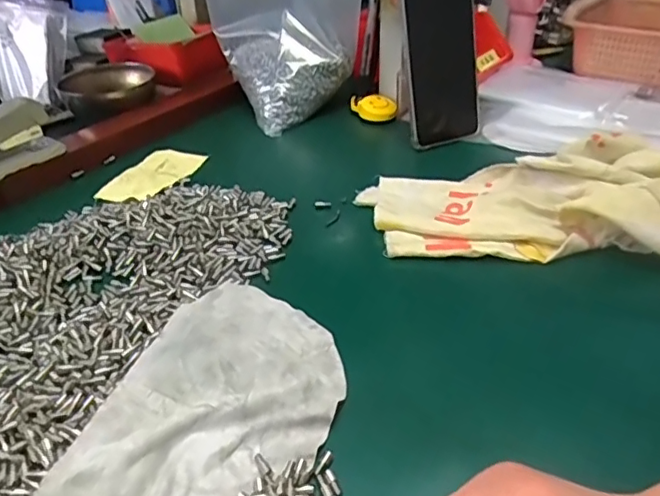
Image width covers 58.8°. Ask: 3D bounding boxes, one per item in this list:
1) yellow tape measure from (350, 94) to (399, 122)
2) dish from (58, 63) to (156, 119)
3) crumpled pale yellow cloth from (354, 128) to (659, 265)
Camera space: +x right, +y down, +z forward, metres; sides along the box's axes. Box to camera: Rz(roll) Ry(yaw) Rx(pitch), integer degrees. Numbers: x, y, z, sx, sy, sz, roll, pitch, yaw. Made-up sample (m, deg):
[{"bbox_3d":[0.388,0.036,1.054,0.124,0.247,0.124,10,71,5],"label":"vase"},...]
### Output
[{"bbox_3d":[0.050,-0.163,0.667,0.053,0.023,0.034,1,35,4],"label":"yellow tape measure"},{"bbox_3d":[-0.261,-0.186,0.687,0.109,0.034,0.083,-12,36,-15],"label":"dish"},{"bbox_3d":[0.180,-0.044,0.468,0.306,0.048,0.149,5,35,10],"label":"crumpled pale yellow cloth"}]

